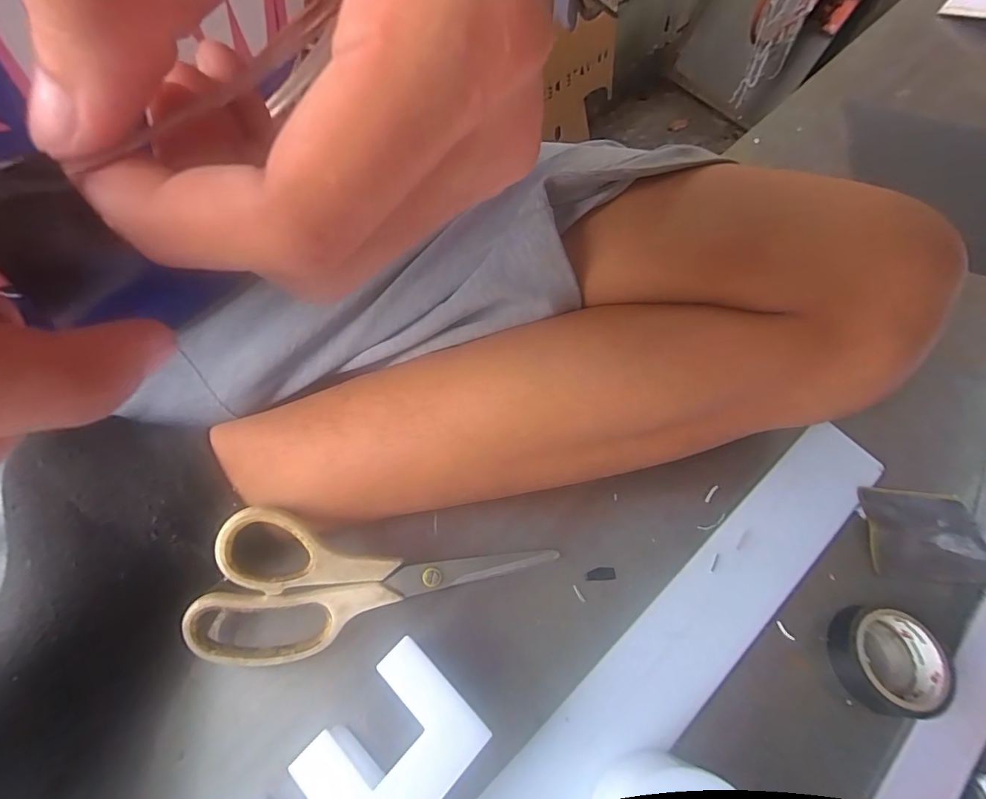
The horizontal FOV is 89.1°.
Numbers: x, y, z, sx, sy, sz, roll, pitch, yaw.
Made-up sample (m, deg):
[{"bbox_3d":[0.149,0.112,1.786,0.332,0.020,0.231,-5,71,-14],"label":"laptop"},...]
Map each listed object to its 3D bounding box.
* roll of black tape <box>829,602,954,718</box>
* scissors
[{"bbox_3d":[0.211,0.138,0.267,0.048,0.023,0.052,-13,62,-11],"label":"roll of black tape"},{"bbox_3d":[-0.059,0.105,0.264,0.175,0.006,0.072,13,84,-15],"label":"scissors"}]

